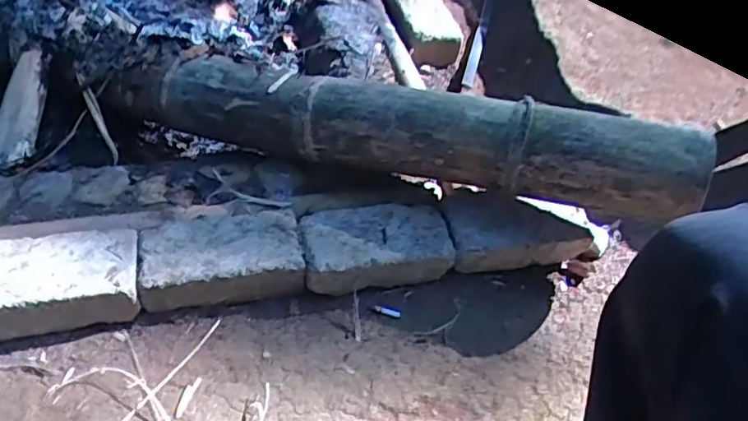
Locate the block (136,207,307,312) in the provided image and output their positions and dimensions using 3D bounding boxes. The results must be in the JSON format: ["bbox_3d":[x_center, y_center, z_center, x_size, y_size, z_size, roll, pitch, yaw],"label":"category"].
[{"bbox_3d":[-0.205,0.065,0.805,0.208,0.078,0.121,-7,49,-12],"label":"block"}]

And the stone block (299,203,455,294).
[{"bbox_3d":[0.003,0.056,0.836,0.203,0.078,0.108,-5,49,-10],"label":"stone block"}]

